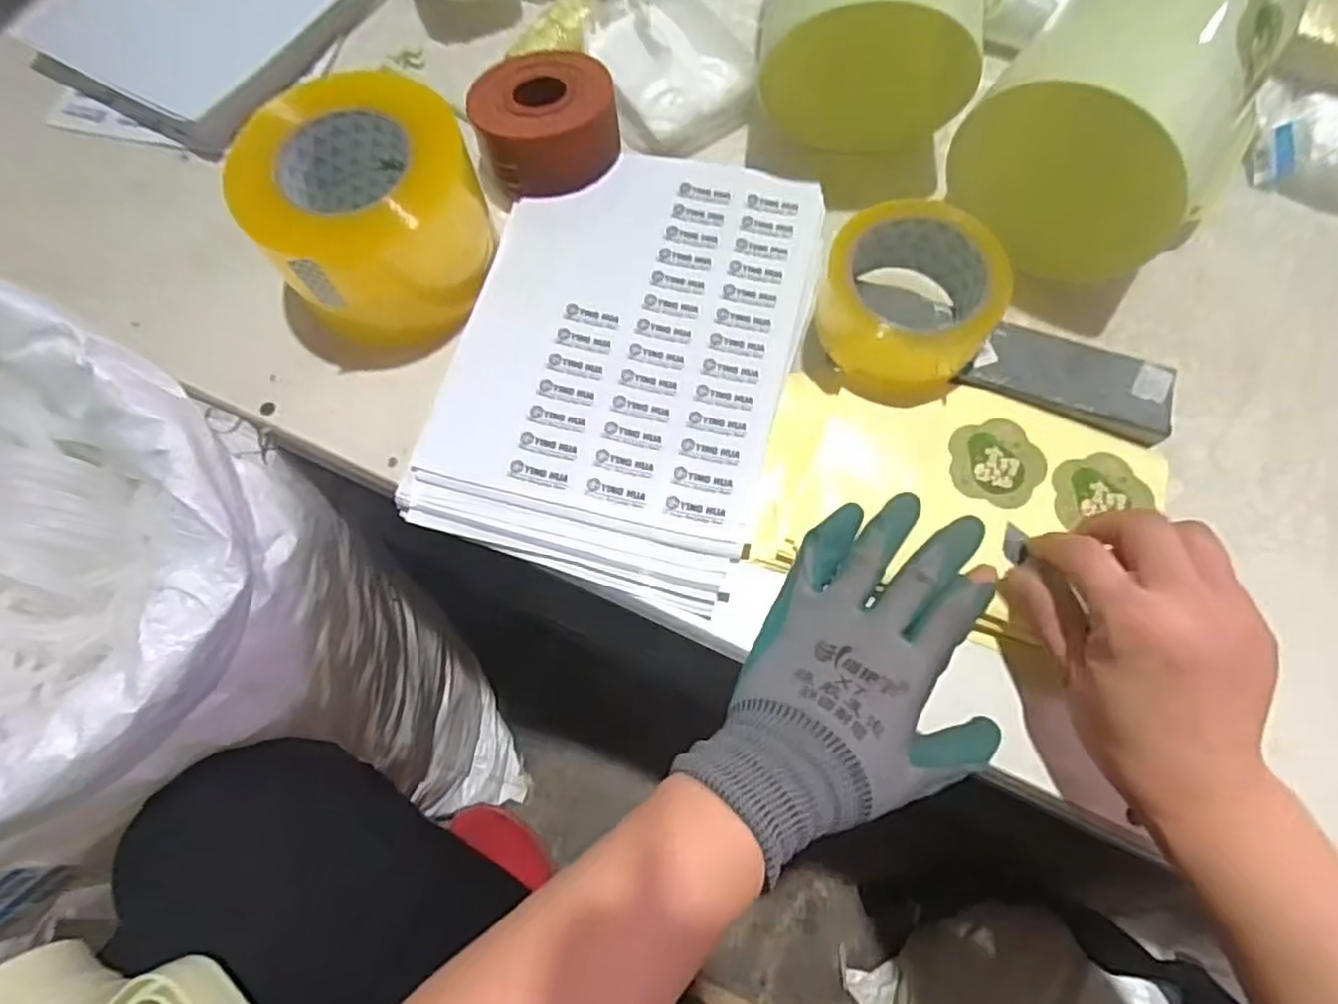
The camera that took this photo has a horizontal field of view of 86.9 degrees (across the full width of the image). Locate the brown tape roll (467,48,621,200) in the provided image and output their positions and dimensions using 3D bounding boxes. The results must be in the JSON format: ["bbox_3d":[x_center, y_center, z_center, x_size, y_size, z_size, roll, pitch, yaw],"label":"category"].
[{"bbox_3d":[-0.084,-0.264,0.491,0.094,0.041,0.089,0,71,1],"label":"brown tape roll"}]

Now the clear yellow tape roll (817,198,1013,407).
[{"bbox_3d":[0.140,-0.115,0.415,0.096,0.062,0.099,0,71,1],"label":"clear yellow tape roll"}]

